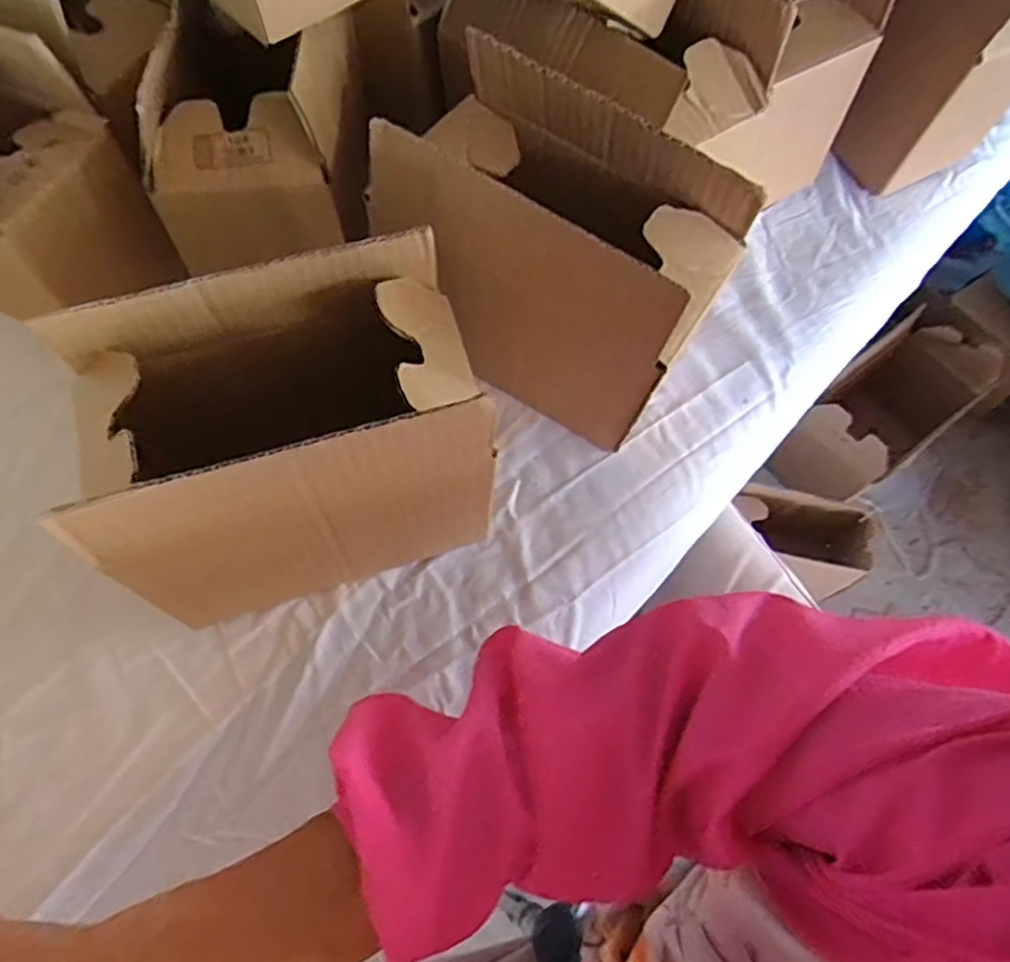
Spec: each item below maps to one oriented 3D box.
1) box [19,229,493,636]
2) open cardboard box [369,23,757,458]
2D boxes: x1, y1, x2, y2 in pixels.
[{"bbox_3d":[-0.098,-0.015,0.352,0.164,0.167,0.099,-17,66,-8],"label":"box"},{"bbox_3d":[0.027,-0.115,0.397,0.166,0.173,0.093,31,68,14],"label":"open cardboard box"}]

